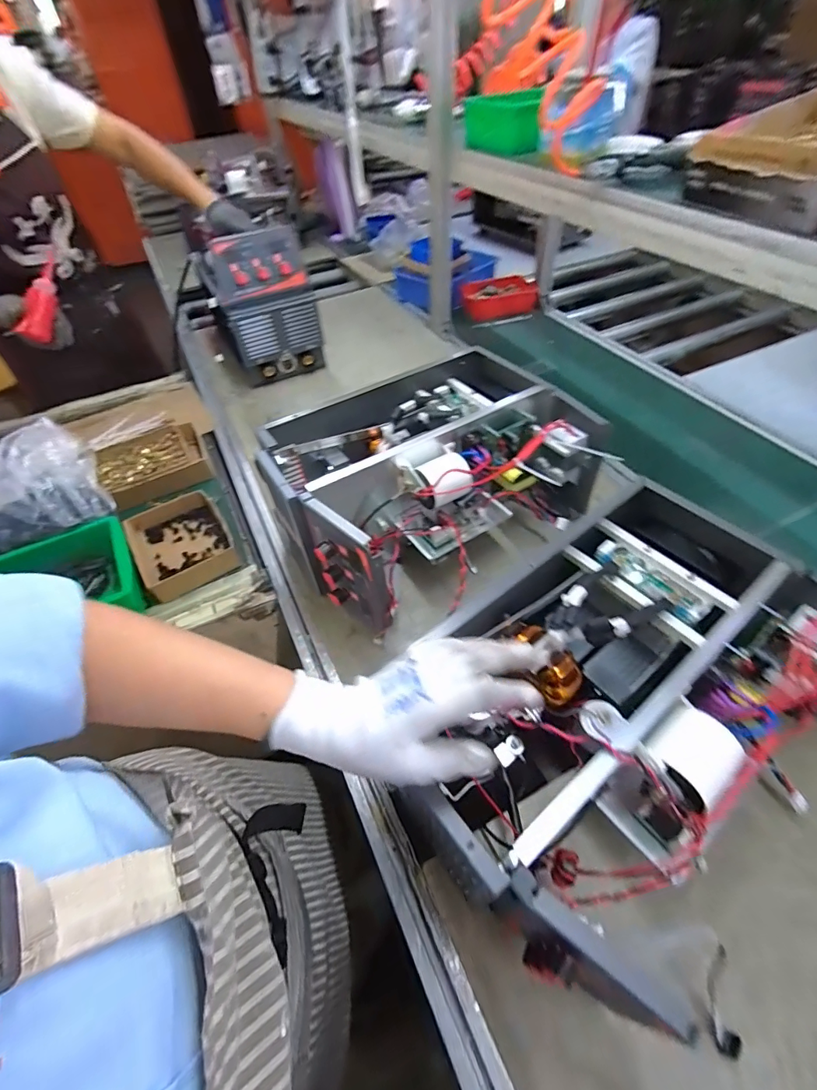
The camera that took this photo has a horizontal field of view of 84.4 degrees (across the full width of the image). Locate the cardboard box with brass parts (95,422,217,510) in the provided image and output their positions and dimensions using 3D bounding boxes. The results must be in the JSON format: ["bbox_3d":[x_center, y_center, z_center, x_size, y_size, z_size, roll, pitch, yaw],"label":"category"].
[{"bbox_3d":[-0.491,-0.155,0.866,0.202,0.051,0.167,-26,53,-16],"label":"cardboard box with brass parts"}]

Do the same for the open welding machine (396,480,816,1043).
[{"bbox_3d":[0.218,0.168,0.477,0.448,0.204,0.288,-32,55,-24],"label":"open welding machine"}]

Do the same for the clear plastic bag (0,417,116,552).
[{"bbox_3d":[-0.575,-0.095,0.696,0.174,0.097,0.144,-38,58,-24],"label":"clear plastic bag"}]

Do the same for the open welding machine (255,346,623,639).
[{"bbox_3d":[0.025,-0.111,0.716,0.440,0.201,0.322,-30,55,-19],"label":"open welding machine"}]

